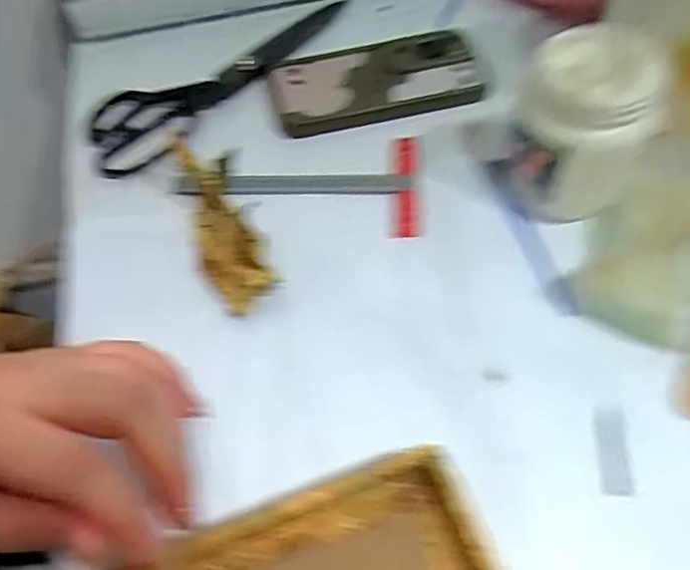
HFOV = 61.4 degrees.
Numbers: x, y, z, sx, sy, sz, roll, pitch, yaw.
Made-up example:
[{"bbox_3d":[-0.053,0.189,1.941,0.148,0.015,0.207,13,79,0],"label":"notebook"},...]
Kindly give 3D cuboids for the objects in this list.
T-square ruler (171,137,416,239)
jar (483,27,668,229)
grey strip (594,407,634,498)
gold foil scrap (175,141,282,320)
[{"bbox_3d":[-0.032,-0.067,0.399,0.167,0.013,0.084,0,51,0],"label":"T-square ruler"},{"bbox_3d":[0.139,-0.091,0.350,0.077,0.095,0.077,-2,56,3],"label":"jar"},{"bbox_3d":[0.134,0.081,0.289,0.015,0.004,0.043,3,56,7],"label":"grey strip"},{"bbox_3d":[-0.080,-0.044,0.374,0.041,0.033,0.135,-19,56,-8],"label":"gold foil scrap"}]

